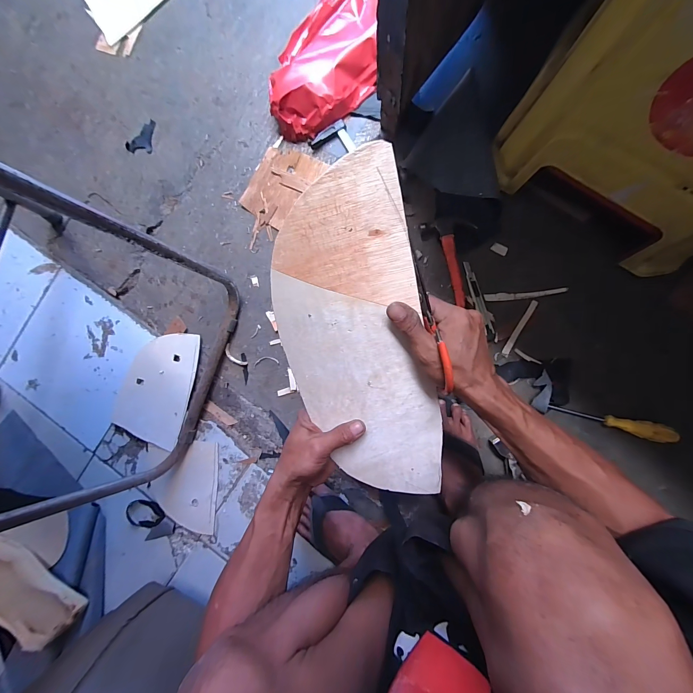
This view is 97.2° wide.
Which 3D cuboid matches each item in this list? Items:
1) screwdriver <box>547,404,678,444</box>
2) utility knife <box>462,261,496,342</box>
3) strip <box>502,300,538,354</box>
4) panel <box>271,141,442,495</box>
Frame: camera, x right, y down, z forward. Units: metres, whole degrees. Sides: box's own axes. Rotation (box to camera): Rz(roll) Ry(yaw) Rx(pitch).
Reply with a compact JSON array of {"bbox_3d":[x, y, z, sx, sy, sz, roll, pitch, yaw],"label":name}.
[{"bbox_3d":[0.469,0.131,0.543,0.199,0.037,0.030,15,93,6],"label":"screwdriver"},{"bbox_3d":[0.248,-0.086,0.571,0.019,0.012,0.151,-18,89,6],"label":"utility knife"},{"bbox_3d":[0.324,-0.035,0.570,0.013,0.005,0.109,28,94,5],"label":"strip"},{"bbox_3d":[0.018,0.023,0.349,0.148,0.006,0.403,-11,115,6],"label":"panel"}]

